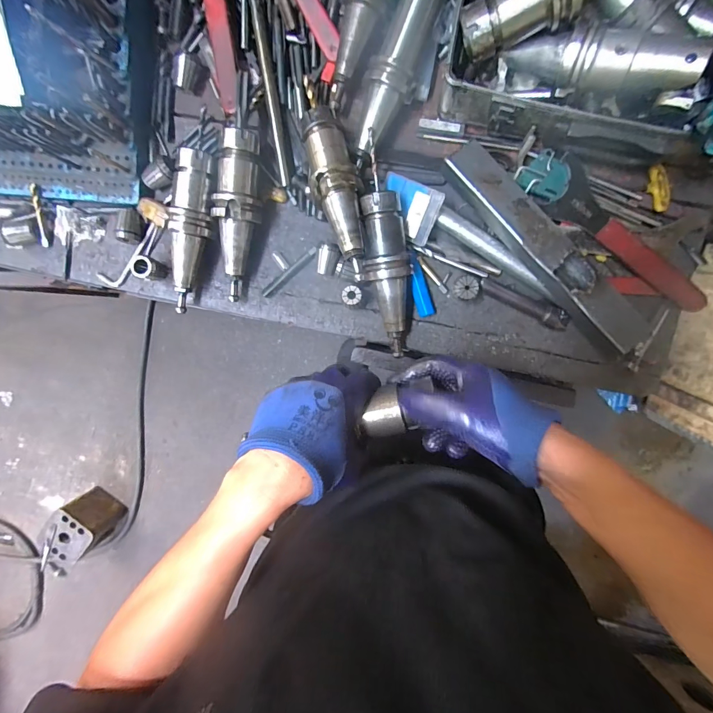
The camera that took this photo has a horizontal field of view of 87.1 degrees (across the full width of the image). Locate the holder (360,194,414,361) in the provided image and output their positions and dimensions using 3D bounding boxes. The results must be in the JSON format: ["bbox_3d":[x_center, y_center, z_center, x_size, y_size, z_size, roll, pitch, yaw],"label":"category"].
[{"bbox_3d":[0.039,-0.097,0.467,0.058,0.056,0.194,-4,97,4],"label":"holder"}]

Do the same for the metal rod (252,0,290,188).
[{"bbox_3d":[-0.107,-0.324,0.466,0.012,0.011,0.217,-8,96,5],"label":"metal rod"}]

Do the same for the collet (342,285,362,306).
[{"bbox_3d":[-0.005,-0.078,0.479,0.023,0.039,0.024,0,97,4],"label":"collet"}]

